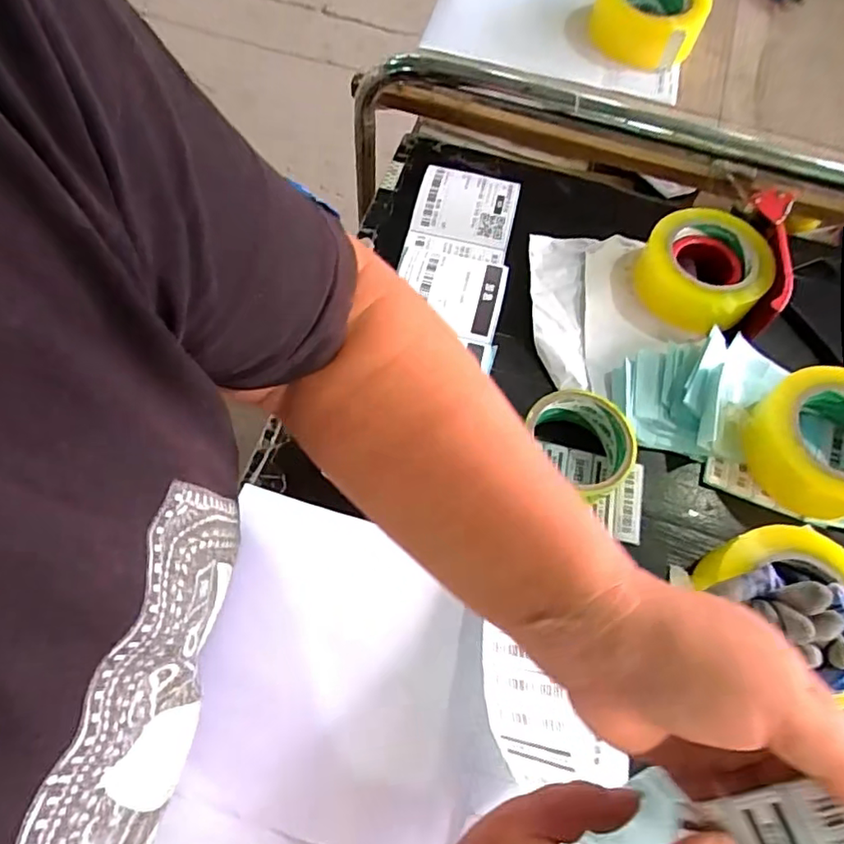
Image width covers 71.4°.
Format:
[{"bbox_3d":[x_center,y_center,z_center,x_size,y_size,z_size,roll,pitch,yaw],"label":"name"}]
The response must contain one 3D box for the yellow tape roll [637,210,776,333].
[{"bbox_3d":[0.270,-0.147,0.568,0.111,0.053,0.105,1,65,-3],"label":"yellow tape roll"}]

